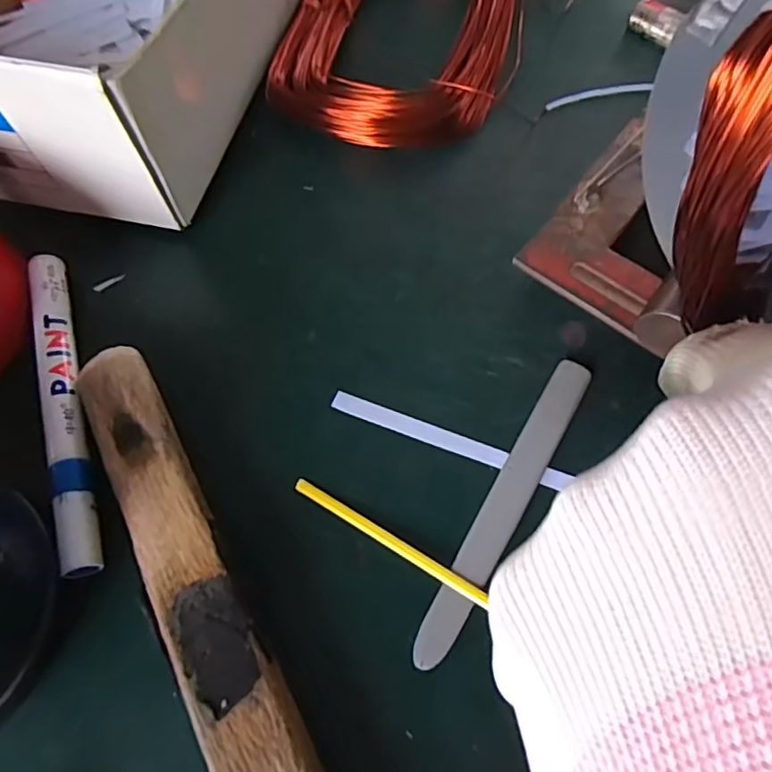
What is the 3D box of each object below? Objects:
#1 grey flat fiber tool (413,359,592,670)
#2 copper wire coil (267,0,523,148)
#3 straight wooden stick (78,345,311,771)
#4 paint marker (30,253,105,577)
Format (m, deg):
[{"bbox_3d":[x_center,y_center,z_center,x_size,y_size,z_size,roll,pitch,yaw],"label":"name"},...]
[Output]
[{"bbox_3d":[0.046,0.044,0.218,0.015,0.006,0.129,29,70,12],"label":"grey flat fiber tool"},{"bbox_3d":[0.012,-0.207,0.318,0.125,0.024,0.175,10,67,5],"label":"copper wire coil"},{"bbox_3d":[-0.048,0.101,0.185,0.027,0.028,0.270,-27,69,-10],"label":"straight wooden stick"},{"bbox_3d":[-0.131,0.006,0.235,0.014,0.016,0.142,-17,68,-6],"label":"paint marker"}]

